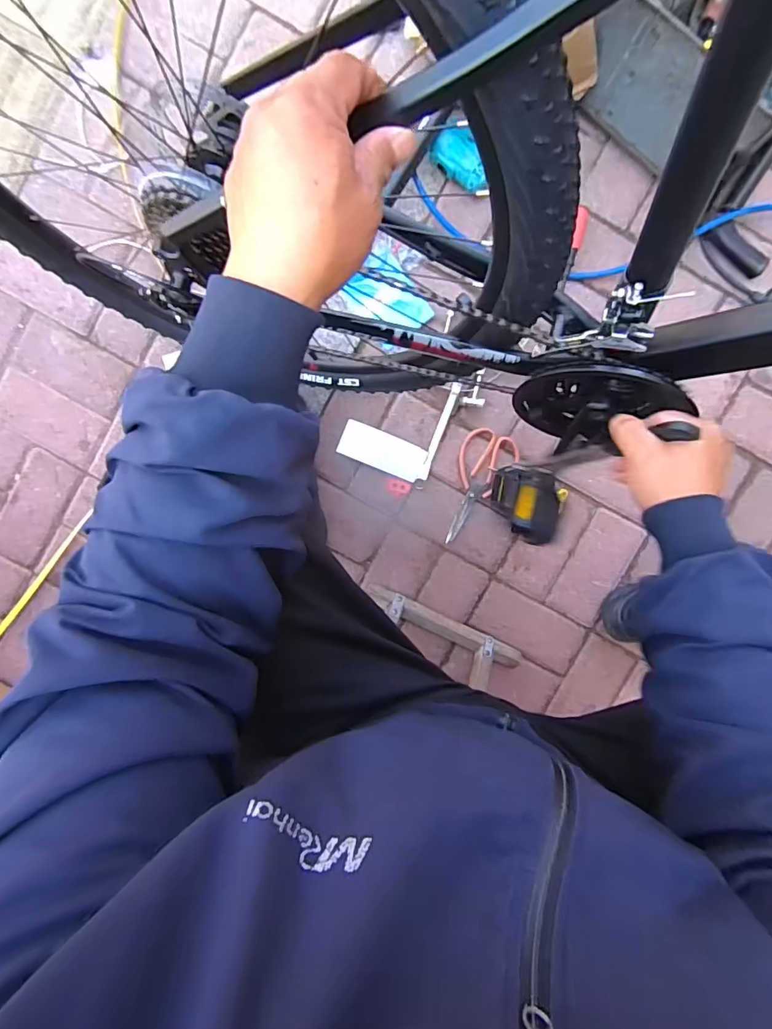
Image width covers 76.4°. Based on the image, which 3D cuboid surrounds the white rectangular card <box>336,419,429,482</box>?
[{"bbox_3d":[-0.006,-0.110,0.864,0.149,0.006,0.063,22,88,-4],"label":"white rectangular card"}]

